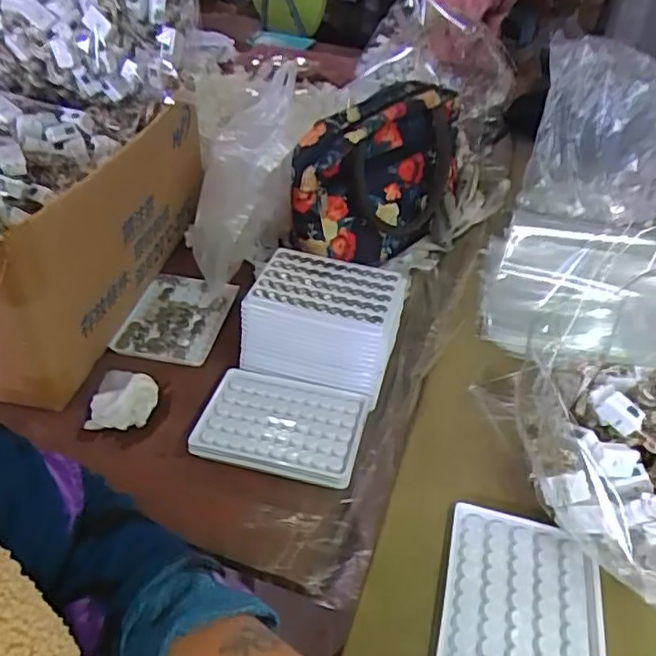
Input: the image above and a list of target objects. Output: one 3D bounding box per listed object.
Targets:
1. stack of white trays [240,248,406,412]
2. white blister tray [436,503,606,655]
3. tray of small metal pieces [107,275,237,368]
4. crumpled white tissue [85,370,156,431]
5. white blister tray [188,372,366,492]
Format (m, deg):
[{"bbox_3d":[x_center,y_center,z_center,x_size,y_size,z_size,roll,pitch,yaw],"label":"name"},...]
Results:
[{"bbox_3d":[-0.003,-0.005,0.560,0.129,0.072,0.096,14,41,11],"label":"stack of white trays"},{"bbox_3d":[0.117,0.166,0.375,0.093,0.015,0.123,12,40,9],"label":"white blister tray"},{"bbox_3d":[-0.150,-0.012,0.627,0.090,0.008,0.119,9,40,5],"label":"tray of small metal pieces"},{"bbox_3d":[-0.172,0.060,0.532,0.053,0.026,0.059,4,40,-1],"label":"crumpled white tissue"},{"bbox_3d":[-0.039,0.083,0.523,0.131,0.022,0.095,11,40,8],"label":"white blister tray"}]

